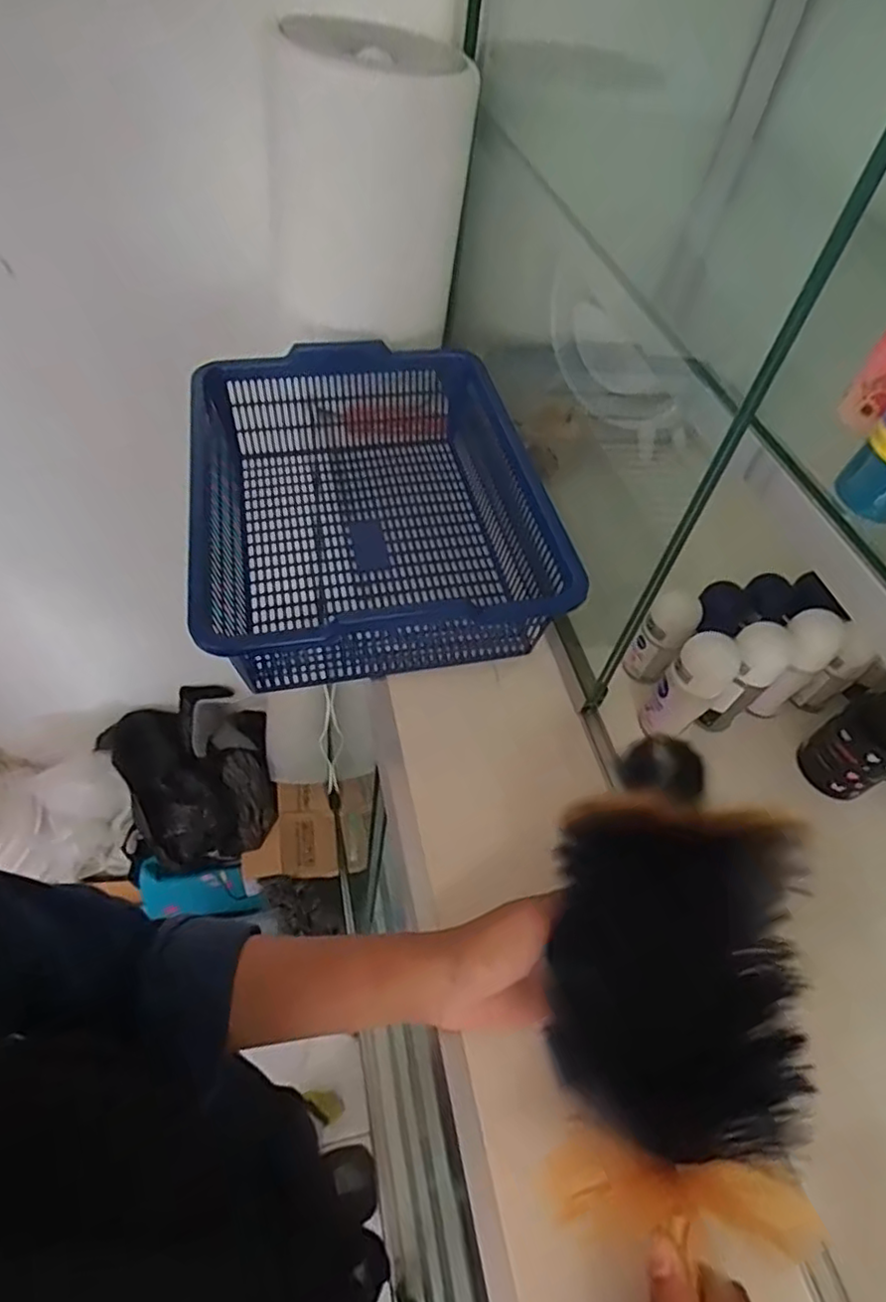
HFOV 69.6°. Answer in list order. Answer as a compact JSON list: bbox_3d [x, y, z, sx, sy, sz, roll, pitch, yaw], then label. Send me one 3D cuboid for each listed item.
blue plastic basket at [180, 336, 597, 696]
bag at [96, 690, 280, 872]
[{"bbox_3d":[-0.063,-0.127,0.553,0.267,0.100,0.343,-9,55,-10],"label":"blue plastic basket"},{"bbox_3d":[-0.501,0.254,1.286,0.287,0.143,0.323,-9,55,-13],"label":"bag"}]

